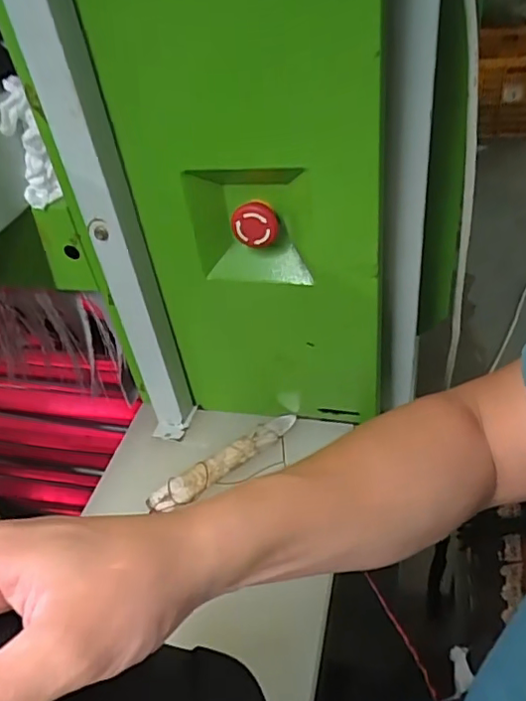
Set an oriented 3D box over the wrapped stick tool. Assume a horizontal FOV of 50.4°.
[{"bbox_3d":[-0.034,0.109,0.544,0.163,0.020,0.027,-30,46,-23],"label":"wrapped stick tool"}]

